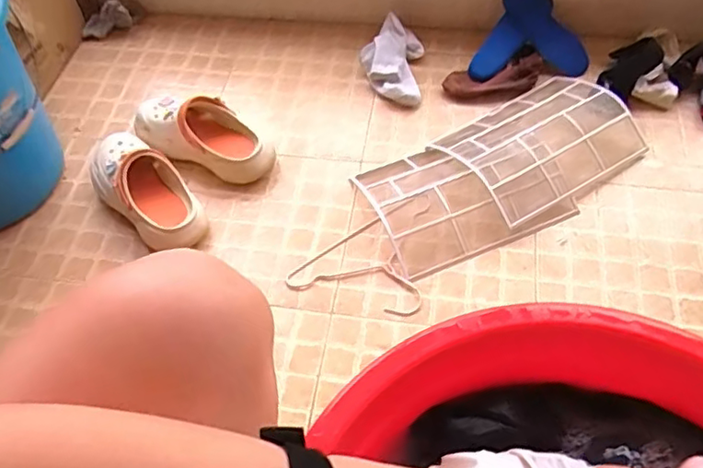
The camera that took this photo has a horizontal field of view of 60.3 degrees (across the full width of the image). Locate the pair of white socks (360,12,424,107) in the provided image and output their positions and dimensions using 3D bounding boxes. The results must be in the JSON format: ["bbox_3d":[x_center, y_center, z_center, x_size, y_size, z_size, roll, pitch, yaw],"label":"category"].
[{"bbox_3d":[0.079,-0.343,1.194,0.118,0.052,0.198,3,56,7],"label":"pair of white socks"}]

